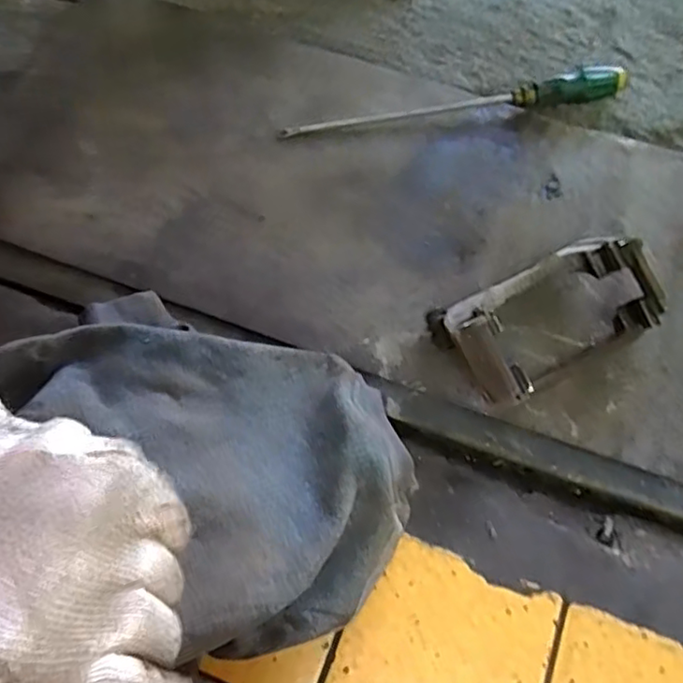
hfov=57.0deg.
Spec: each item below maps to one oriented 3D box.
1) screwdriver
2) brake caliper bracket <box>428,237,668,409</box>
[{"bbox_3d":[0.125,-0.261,0.686,0.381,0.031,0.027,-8,67,-1],"label":"screwdriver"},{"bbox_3d":[0.184,-0.025,0.565,0.187,0.080,0.111,-25,68,-8],"label":"brake caliper bracket"}]

